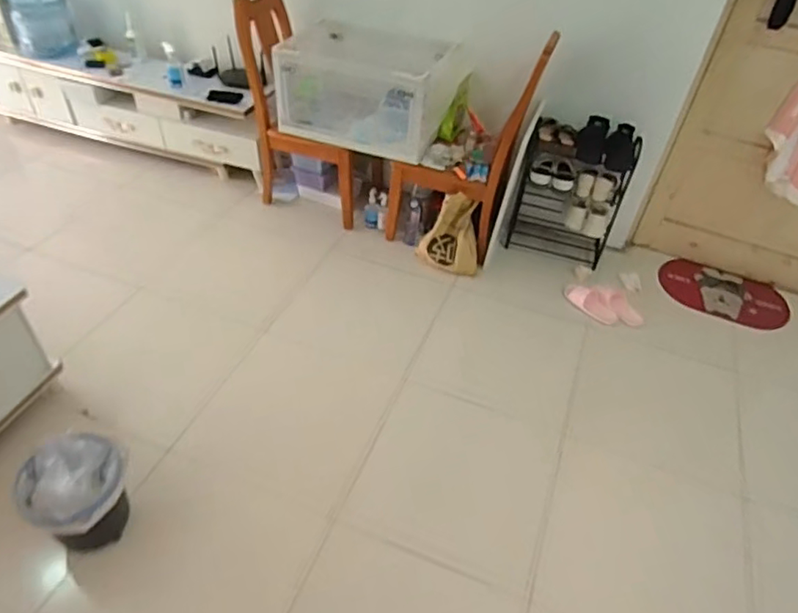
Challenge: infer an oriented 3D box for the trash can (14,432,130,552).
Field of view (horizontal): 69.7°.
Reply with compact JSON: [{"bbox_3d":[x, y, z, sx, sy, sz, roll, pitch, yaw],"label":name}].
[{"bbox_3d":[-0.859,0.522,1.572,0.227,0.328,0.253,19,44,14],"label":"trash can"}]

